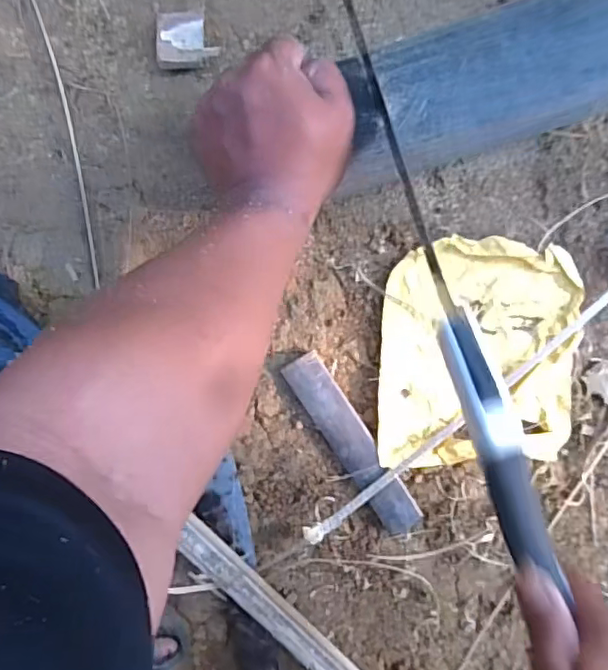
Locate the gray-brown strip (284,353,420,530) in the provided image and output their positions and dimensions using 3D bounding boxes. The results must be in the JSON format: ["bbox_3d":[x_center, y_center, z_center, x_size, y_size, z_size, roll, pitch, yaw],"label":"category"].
[{"bbox_3d":[0.041,0.089,0.467,0.032,0.015,0.163,-33,92,3],"label":"gray-brown strip"}]

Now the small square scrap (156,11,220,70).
[{"bbox_3d":[-0.092,-0.233,0.453,0.047,0.014,0.044,-1,93,2],"label":"small square scrap"}]

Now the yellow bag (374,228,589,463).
[{"bbox_3d":[0.142,0.014,0.462,0.156,0.015,0.176,3,93,2],"label":"yellow bag"}]

